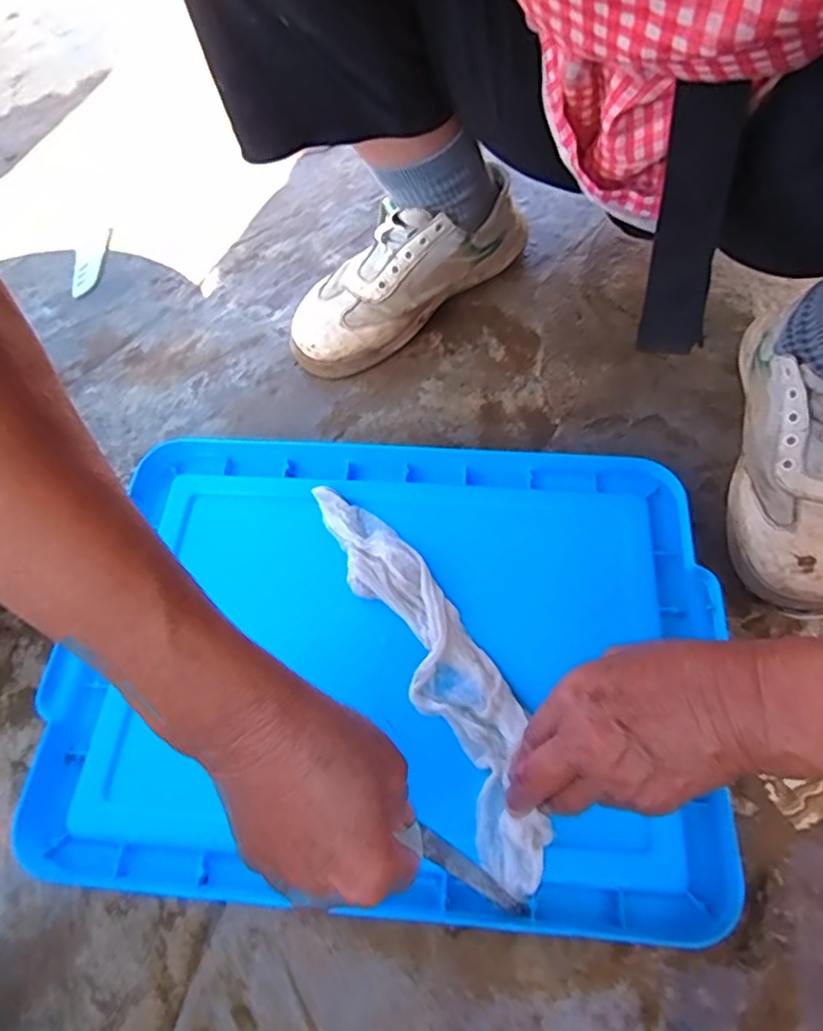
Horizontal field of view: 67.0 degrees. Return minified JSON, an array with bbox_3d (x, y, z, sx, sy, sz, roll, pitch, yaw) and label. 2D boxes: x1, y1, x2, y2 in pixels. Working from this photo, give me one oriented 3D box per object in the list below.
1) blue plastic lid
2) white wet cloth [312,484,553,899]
[{"bbox_3d":[-0.016,0.083,0.412,0.405,0.027,0.303,3,62,4],"label":"blue plastic lid"},{"bbox_3d":[0.014,0.086,0.400,0.057,0.019,0.274,-25,65,-10],"label":"white wet cloth"}]

